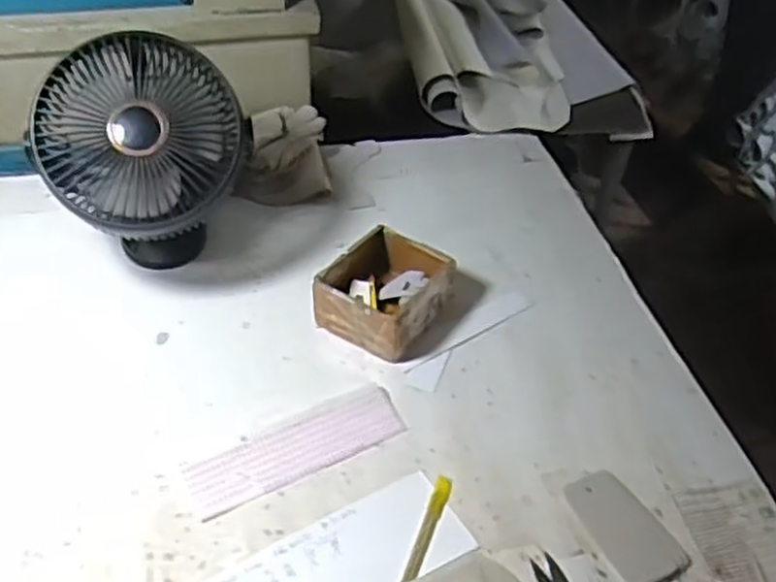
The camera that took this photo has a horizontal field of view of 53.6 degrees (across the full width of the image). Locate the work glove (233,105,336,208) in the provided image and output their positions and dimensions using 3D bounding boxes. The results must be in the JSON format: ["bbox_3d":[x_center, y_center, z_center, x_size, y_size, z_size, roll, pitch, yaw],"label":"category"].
[{"bbox_3d":[-0.133,-0.171,0.968,0.119,0.064,0.116,-3,45,-9],"label":"work glove"}]

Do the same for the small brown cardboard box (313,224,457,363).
[{"bbox_3d":[0.001,-0.004,0.827,0.114,0.052,0.140,24,47,18],"label":"small brown cardboard box"}]

